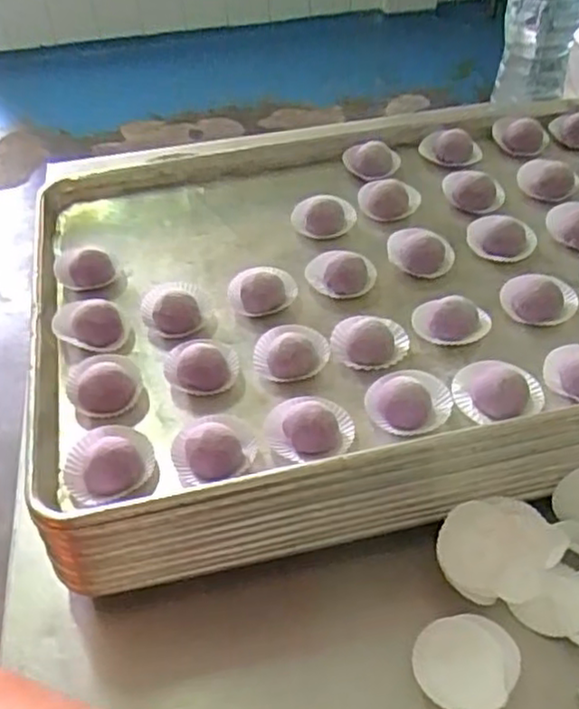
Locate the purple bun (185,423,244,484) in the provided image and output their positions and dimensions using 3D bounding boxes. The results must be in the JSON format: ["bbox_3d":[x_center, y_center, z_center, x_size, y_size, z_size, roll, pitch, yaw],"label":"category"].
[{"bbox_3d":[-0.053,0.065,0.465,0.031,0.025,0.035,-35,54,-27],"label":"purple bun"}]

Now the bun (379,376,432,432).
[{"bbox_3d":[0.083,0.037,0.486,0.035,0.026,0.036,-2,46,2],"label":"bun"}]

